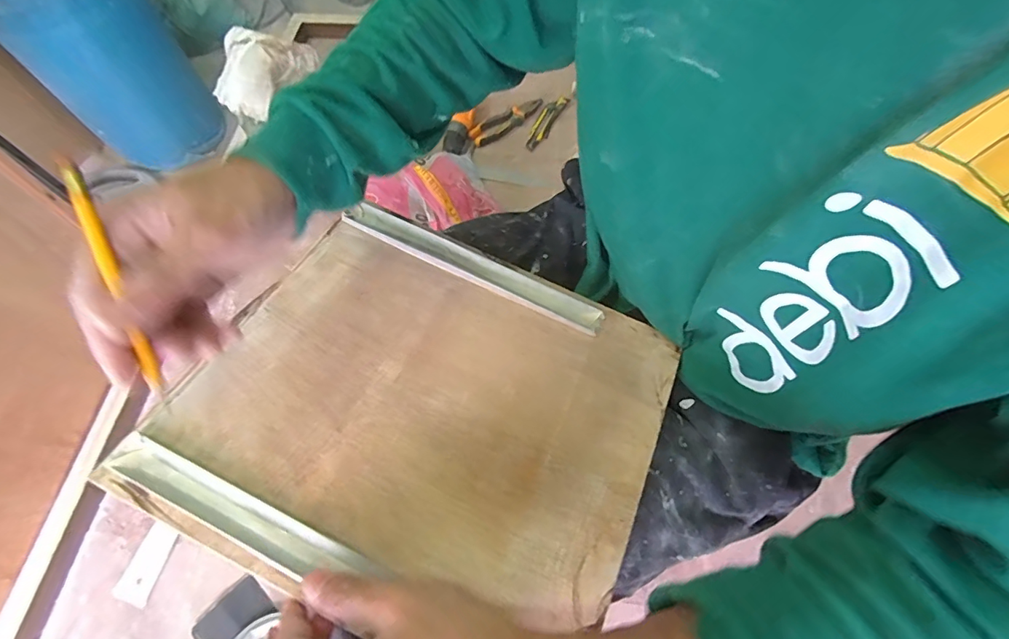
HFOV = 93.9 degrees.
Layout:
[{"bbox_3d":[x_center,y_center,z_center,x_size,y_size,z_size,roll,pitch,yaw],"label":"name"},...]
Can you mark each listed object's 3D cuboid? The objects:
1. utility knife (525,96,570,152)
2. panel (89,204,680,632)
[{"bbox_3d":[0.095,-0.447,1.067,0.039,0.027,0.159,27,68,14],"label":"utility knife"},{"bbox_3d":[-0.051,0.059,0.339,0.305,0.007,0.274,26,58,7],"label":"panel"}]

